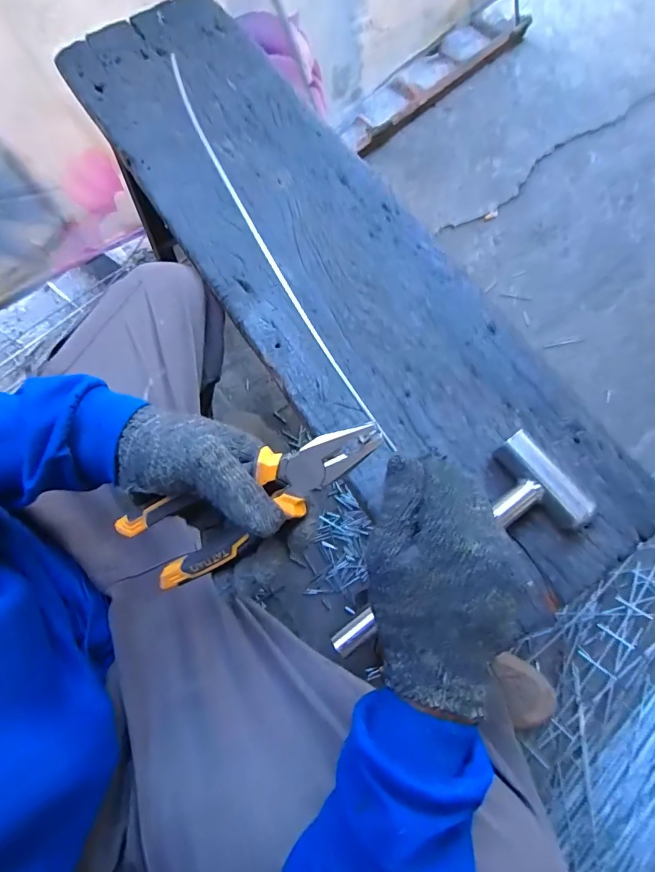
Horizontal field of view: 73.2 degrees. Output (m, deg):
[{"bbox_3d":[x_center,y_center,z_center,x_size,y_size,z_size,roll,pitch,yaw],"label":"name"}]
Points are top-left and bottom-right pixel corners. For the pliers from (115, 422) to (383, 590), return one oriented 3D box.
[{"bbox_3d":[-0.052,0.041,0.297,0.191,0.027,0.058,-32,76,13],"label":"pliers"}]

